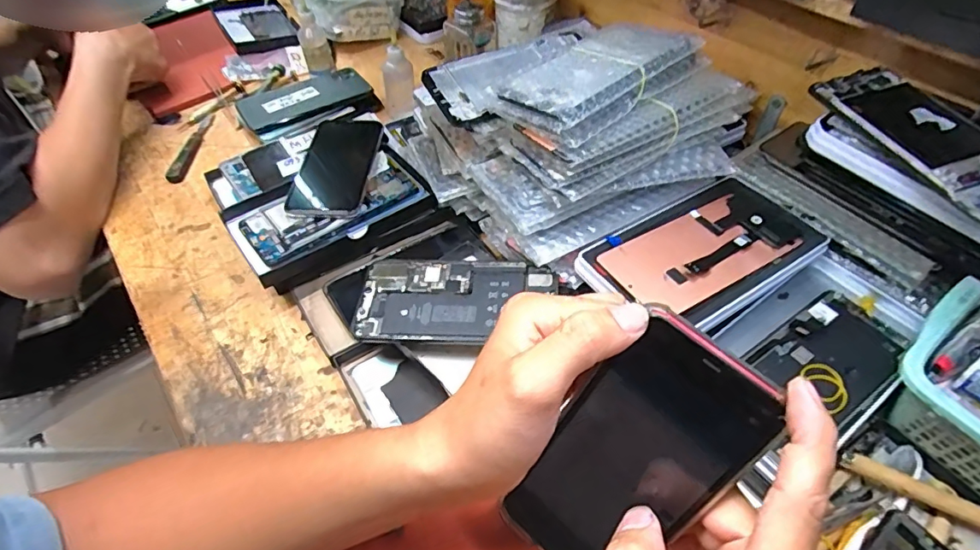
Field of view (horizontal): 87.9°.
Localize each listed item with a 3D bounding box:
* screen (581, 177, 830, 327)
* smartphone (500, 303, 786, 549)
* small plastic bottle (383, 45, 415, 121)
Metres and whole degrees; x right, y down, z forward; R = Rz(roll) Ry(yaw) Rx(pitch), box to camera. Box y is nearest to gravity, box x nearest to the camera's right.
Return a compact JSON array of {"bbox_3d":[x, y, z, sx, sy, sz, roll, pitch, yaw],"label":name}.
[{"bbox_3d":[0.167,-0.020,0.395,0.171,0.006,0.096,-26,54,-19],"label":"screen"},{"bbox_3d":[0.068,0.092,0.248,0.071,0.151,0.010,38,25,20],"label":"smartphone"},{"bbox_3d":[-0.110,-0.232,0.610,0.036,0.079,0.030,-11,51,-8],"label":"small plastic bottle"}]

